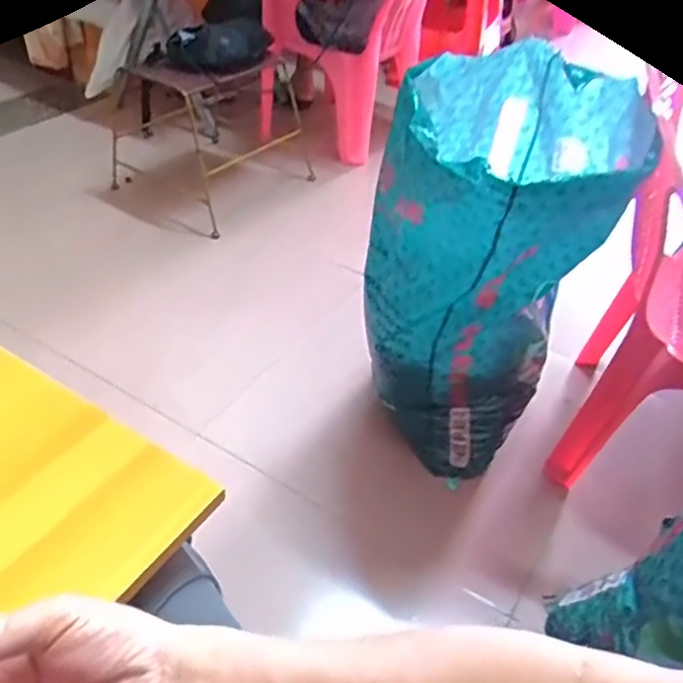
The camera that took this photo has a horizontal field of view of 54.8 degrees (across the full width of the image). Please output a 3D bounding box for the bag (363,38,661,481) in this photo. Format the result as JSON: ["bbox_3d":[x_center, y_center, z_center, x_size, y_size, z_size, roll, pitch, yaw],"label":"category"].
[{"bbox_3d":[0.218,-0.100,1.022,0.323,0.578,0.327,20,43,17],"label":"bag"}]

